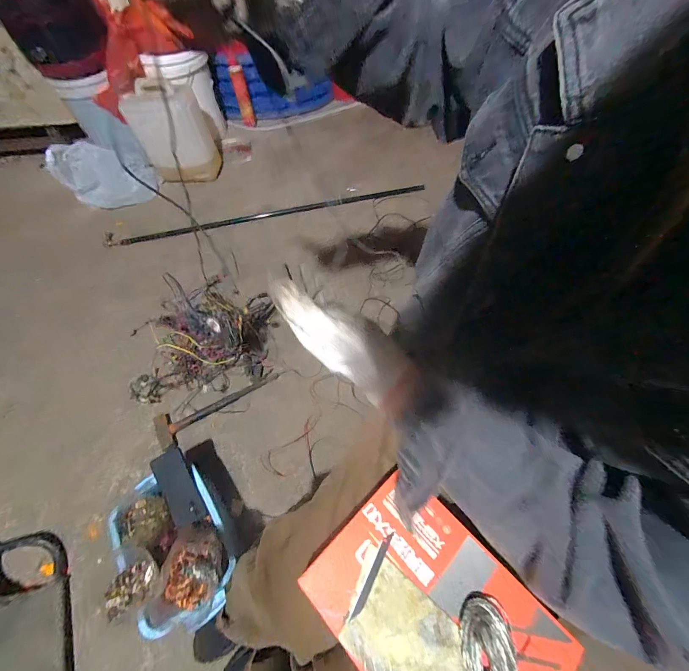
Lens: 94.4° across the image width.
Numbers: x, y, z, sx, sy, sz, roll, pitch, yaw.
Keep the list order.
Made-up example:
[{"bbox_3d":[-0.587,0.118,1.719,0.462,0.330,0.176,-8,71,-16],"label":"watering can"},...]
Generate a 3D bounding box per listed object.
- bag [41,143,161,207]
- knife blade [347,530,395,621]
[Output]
[{"bbox_3d":[-0.926,-0.634,1.241,0.326,0.212,0.148,-20,64,-12],"label":"bag"},{"bbox_3d":[0.026,0.226,0.302,0.009,0.004,0.076,33,61,3],"label":"knife blade"}]

